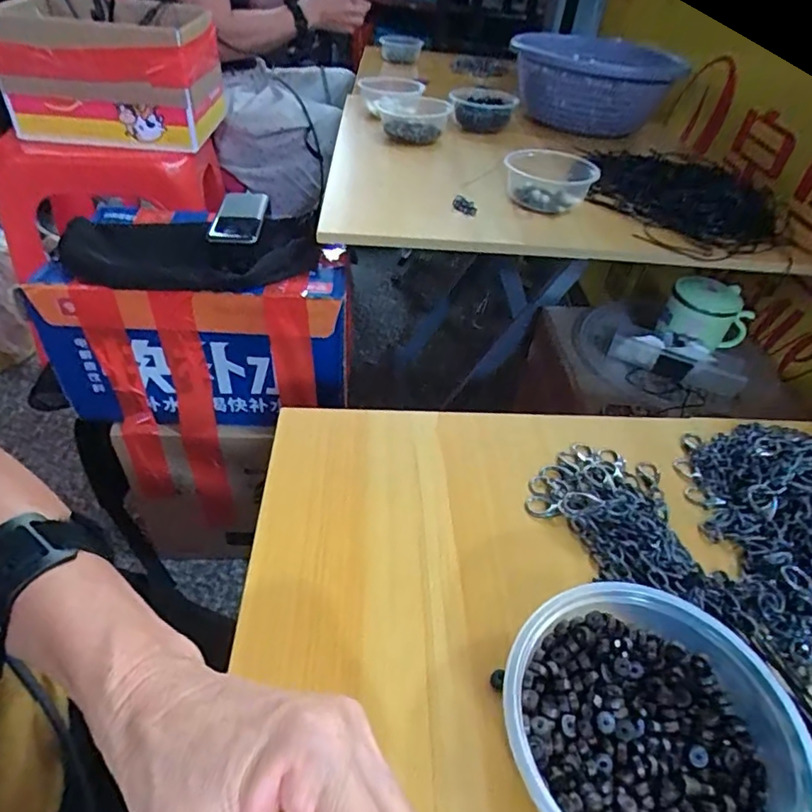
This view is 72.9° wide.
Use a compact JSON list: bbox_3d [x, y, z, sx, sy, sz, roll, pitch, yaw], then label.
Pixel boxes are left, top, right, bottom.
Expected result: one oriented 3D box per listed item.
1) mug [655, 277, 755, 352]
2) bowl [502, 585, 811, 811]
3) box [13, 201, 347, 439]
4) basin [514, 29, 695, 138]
[{"bbox_3d":[0.377,-0.110,0.693,0.094,0.076,0.078,33,49,26],"label":"mug"},{"bbox_3d":[0.096,0.136,0.223,0.115,0.047,0.110,-8,44,-14],"label":"bowl"},{"bbox_3d":[-0.239,-0.110,0.699,0.325,0.199,0.194,2,43,-4],"label":"box"},{"bbox_3d":[0.309,-0.536,0.926,0.271,0.116,0.297,17,44,13],"label":"basin"}]

